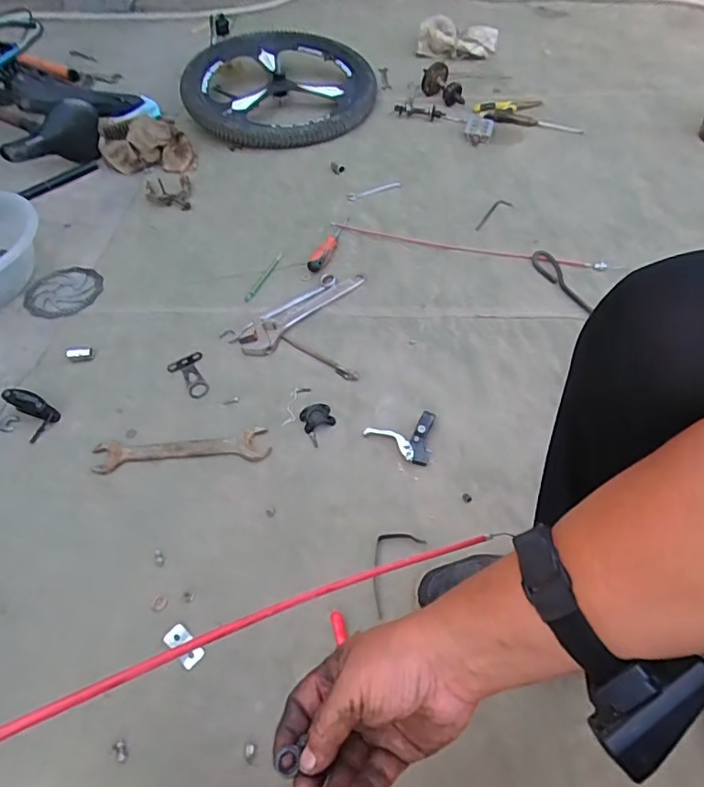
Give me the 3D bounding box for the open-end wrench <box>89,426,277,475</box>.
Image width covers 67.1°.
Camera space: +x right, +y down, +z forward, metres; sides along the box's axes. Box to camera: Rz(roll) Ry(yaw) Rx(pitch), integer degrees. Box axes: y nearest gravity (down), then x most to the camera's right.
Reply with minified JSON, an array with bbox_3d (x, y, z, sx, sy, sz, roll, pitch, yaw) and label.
[{"bbox_3d":[-0.263,0.084,0.808,0.267,0.014,0.058,-4,51,0],"label":"open-end wrench"}]

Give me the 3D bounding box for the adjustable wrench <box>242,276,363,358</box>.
[{"bbox_3d":[-0.092,-0.160,1.006,0.070,0.025,0.291,31,59,25],"label":"adjustable wrench"}]

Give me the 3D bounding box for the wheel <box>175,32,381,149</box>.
[{"bbox_3d":[-0.218,-0.923,1.563,0.539,0.099,0.590,-2,51,2],"label":"wheel"}]

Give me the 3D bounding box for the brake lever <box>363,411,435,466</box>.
[{"bbox_3d":[0.072,0.055,0.806,0.099,0.028,0.109,8,52,10],"label":"brake lever"}]

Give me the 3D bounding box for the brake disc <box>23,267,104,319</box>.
[{"bbox_3d":[-0.583,-0.206,1.078,0.142,0.008,0.149,-2,51,2],"label":"brake disc"}]

